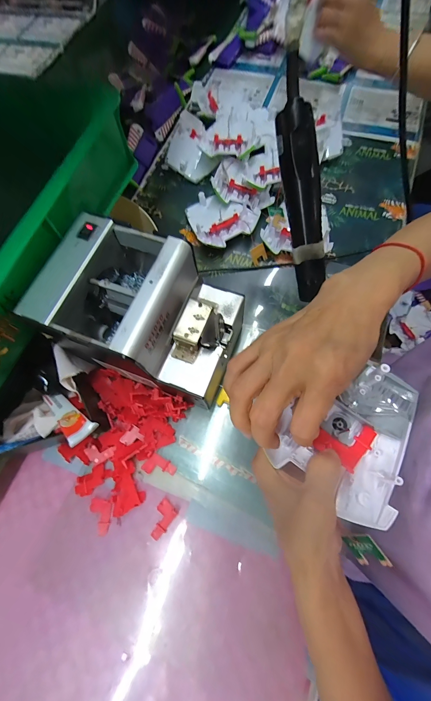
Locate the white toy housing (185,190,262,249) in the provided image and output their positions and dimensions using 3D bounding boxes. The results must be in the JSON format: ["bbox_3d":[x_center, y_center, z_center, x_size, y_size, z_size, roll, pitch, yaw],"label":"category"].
[{"bbox_3d":[0.005,-0.205,0.428,0.094,0.029,0.104,-37,72,-9],"label":"white toy housing"}]

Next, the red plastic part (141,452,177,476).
[{"bbox_3d":[-0.065,0.137,0.318,0.036,0.007,0.023,25,73,11],"label":"red plastic part"}]

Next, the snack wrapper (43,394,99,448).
[{"bbox_3d":[-0.162,0.069,0.293,0.094,0.008,0.027,24,71,36],"label":"snack wrapper"}]

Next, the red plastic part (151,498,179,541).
[{"bbox_3d":[-0.060,0.187,0.300,0.022,0.005,0.037,31,75,13],"label":"red plastic part"}]

